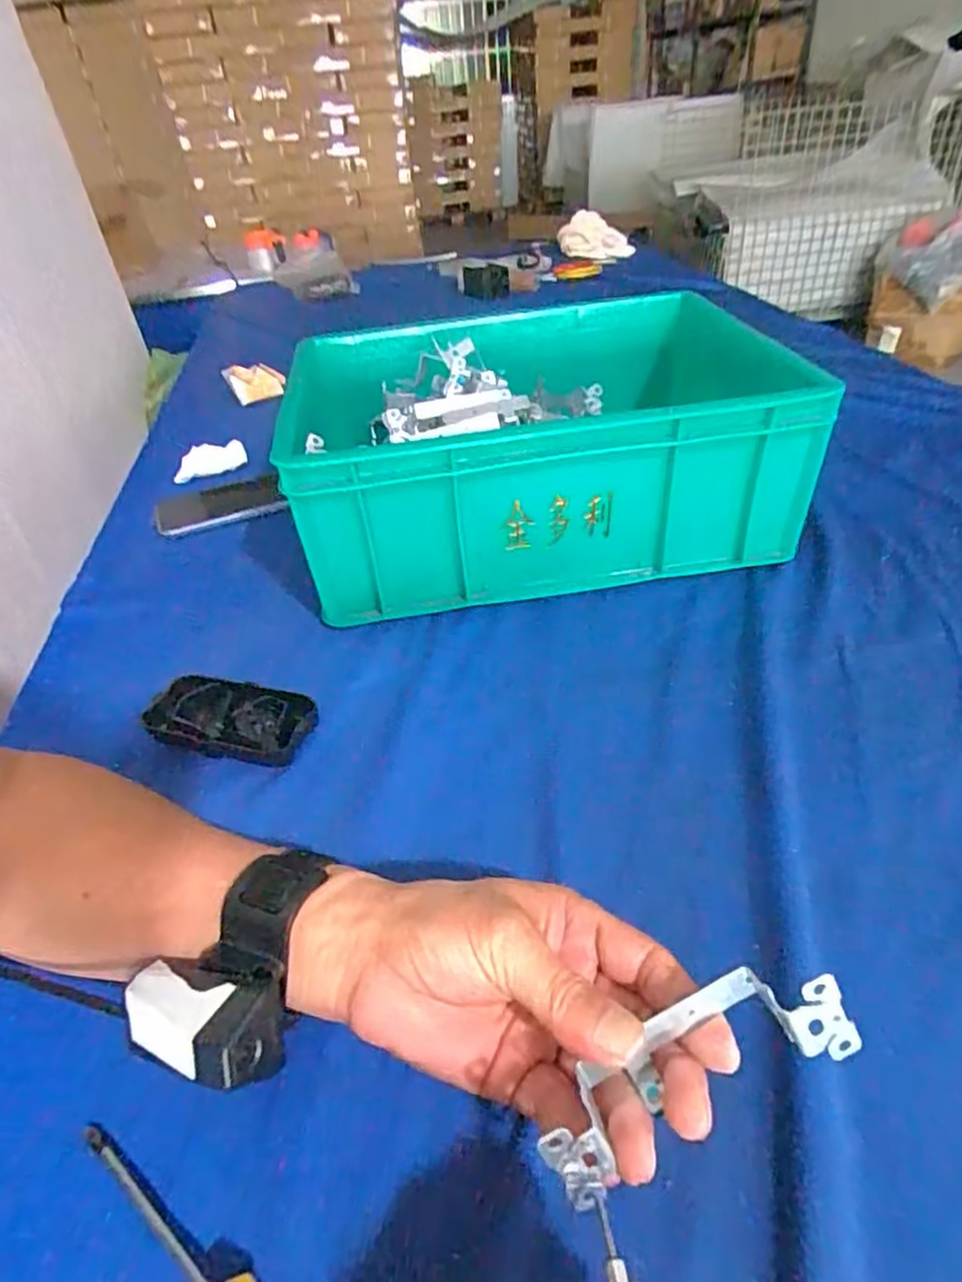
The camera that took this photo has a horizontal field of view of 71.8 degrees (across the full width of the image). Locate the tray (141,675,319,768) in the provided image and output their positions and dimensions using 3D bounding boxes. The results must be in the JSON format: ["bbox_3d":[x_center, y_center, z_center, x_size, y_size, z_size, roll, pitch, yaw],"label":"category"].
[{"bbox_3d":[-0.164,0.054,0.443,0.110,0.027,0.046,6,41,15],"label":"tray"}]

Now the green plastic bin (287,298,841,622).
[{"bbox_3d":[0.046,-0.188,0.615,0.402,0.143,0.316,-8,39,-2],"label":"green plastic bin"}]

